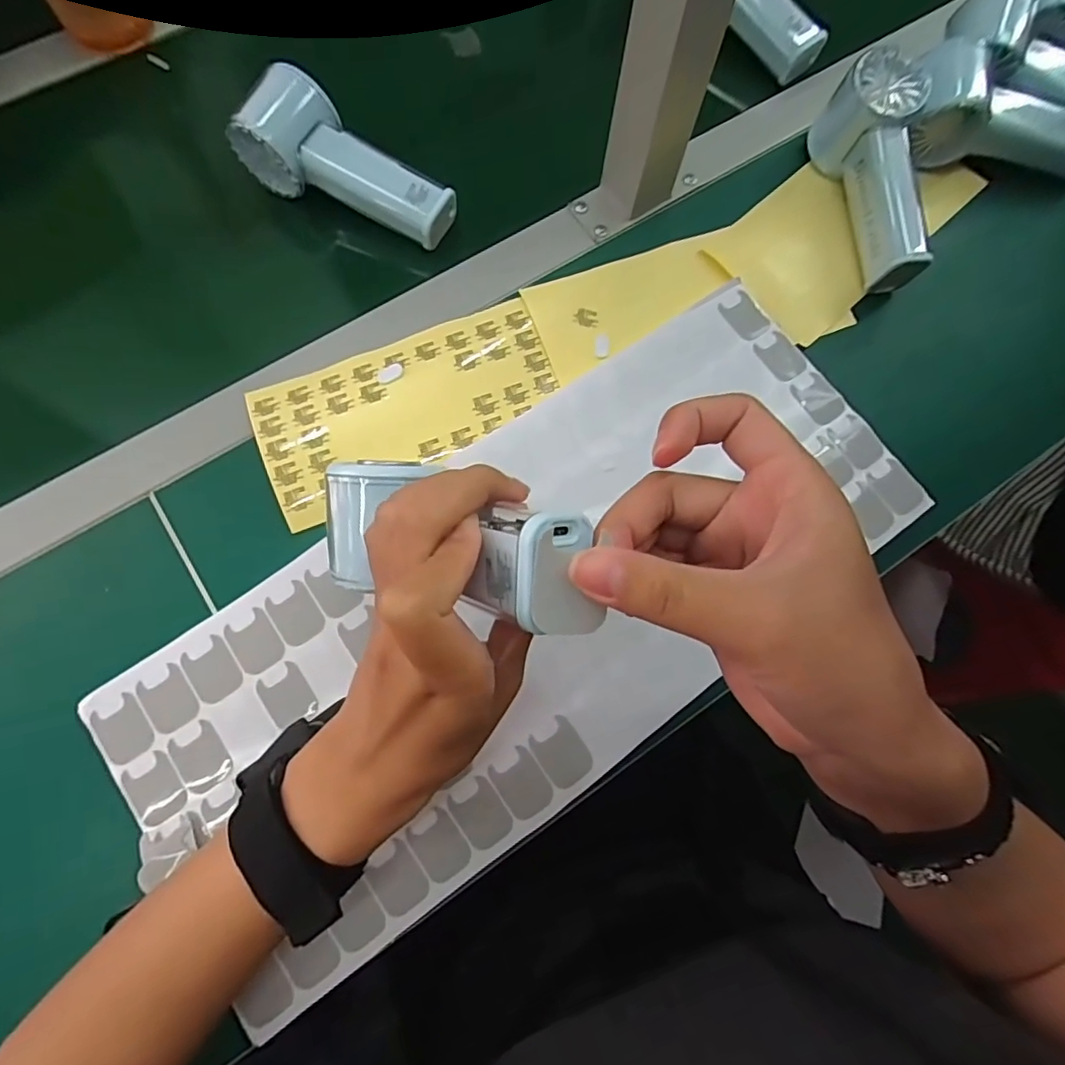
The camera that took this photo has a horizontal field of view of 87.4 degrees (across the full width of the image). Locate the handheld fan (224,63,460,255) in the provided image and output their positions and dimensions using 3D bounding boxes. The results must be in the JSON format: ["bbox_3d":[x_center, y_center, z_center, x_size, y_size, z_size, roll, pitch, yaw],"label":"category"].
[{"bbox_3d":[-0.126,-0.259,0.386,0.147,0.044,0.061,24,75,5],"label":"handheld fan"}]

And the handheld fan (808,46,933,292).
[{"bbox_3d":[0.241,-0.248,0.391,0.055,0.064,0.144,0,75,-2],"label":"handheld fan"}]

